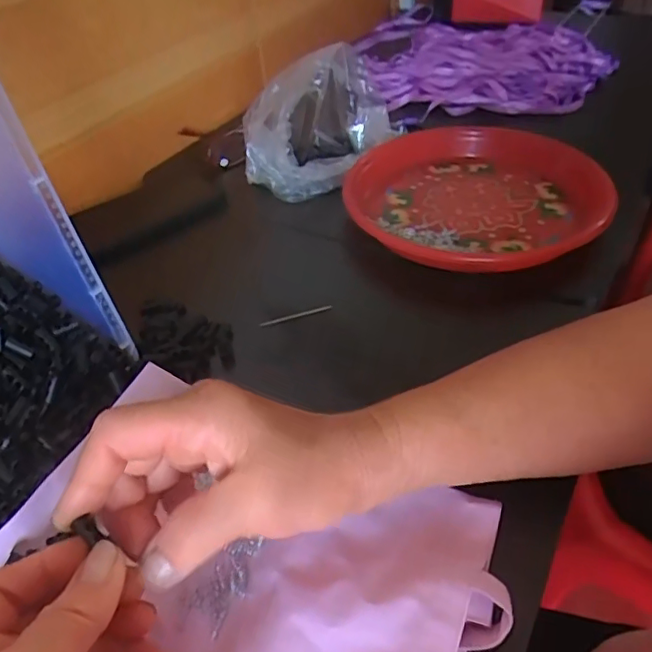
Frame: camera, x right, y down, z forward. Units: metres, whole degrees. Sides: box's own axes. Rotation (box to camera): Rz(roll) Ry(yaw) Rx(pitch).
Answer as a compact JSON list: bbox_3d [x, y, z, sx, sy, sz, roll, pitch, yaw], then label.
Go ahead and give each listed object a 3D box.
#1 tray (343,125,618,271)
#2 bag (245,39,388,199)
[{"bbox_3d":[0.137,-0.125,0.529,0.223,0.039,0.229,-1,40,1],"label":"tray"},{"bbox_3d":[-0.013,-0.201,0.567,0.087,0.113,0.150,27,51,30],"label":"bag"}]

